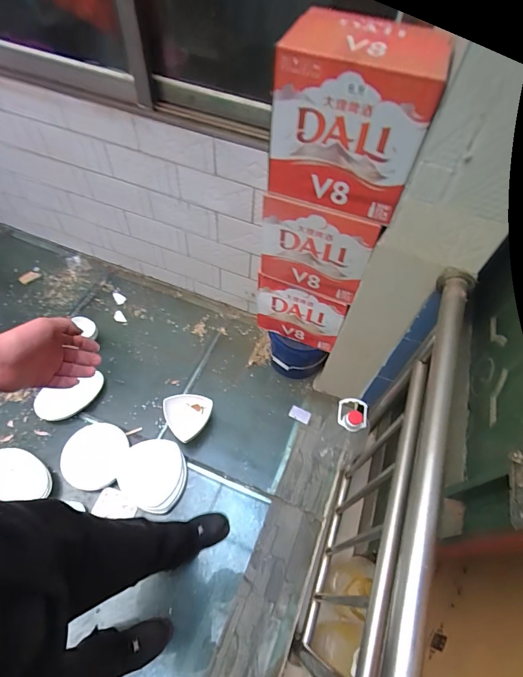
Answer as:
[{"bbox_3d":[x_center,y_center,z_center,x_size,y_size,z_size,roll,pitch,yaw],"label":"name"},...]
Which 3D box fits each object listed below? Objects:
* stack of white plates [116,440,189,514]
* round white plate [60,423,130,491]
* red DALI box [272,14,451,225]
[{"bbox_3d":[-0.390,0.484,1.321,0.238,0.057,0.235,16,58,7],"label":"stack of white plates"},{"bbox_3d":[-0.615,0.423,1.346,0.228,0.034,0.230,1,57,-2],"label":"round white plate"},{"bbox_3d":[0.188,-0.467,0.789,0.293,0.288,0.214,17,58,8],"label":"red DALI box"}]

